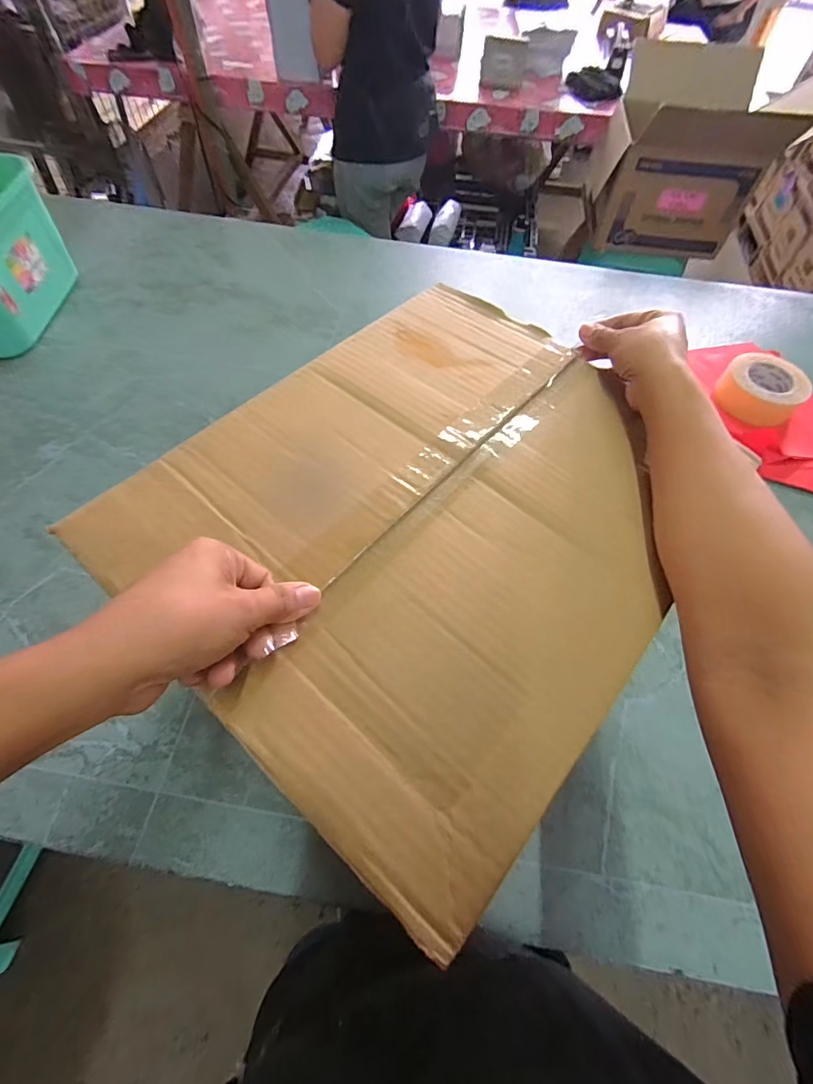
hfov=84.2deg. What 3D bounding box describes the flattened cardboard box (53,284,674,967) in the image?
[{"bbox_3d":[0.020,-0.035,0.325,0.333,0.015,0.389,38,65,19],"label":"flattened cardboard box"}]

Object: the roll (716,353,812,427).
[{"bbox_3d":[0.612,-0.258,0.791,0.142,0.065,0.133,-39,69,-22],"label":"roll"}]

